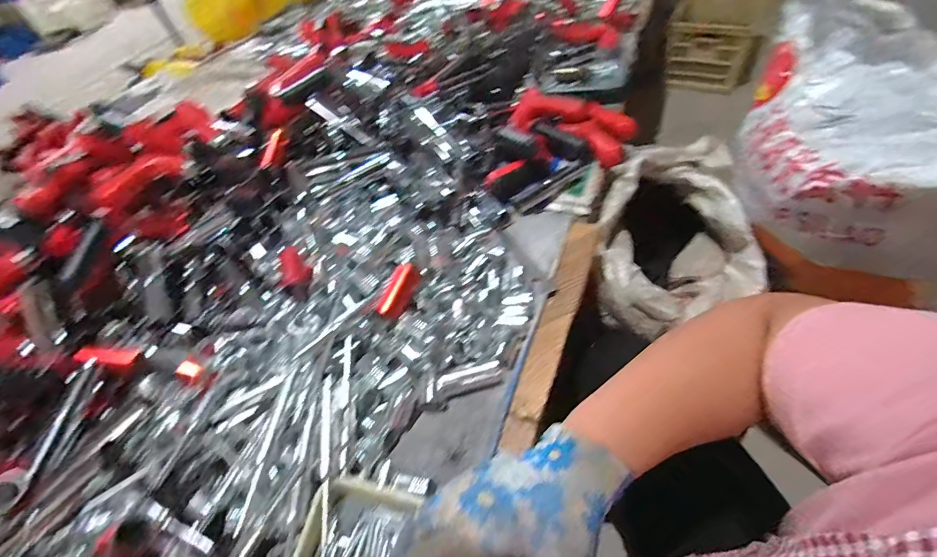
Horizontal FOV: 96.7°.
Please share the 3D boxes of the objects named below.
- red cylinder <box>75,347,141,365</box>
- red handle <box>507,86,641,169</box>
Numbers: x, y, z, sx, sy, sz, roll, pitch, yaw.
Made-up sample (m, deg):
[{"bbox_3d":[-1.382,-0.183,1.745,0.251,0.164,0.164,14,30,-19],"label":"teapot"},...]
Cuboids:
[{"bbox_3d":[-0.436,0.094,0.504,0.060,0.011,0.019,8,51,-21],"label":"red cylinder"},{"bbox_3d":[0.170,-0.264,0.698,0.207,0.046,0.093,22,58,25],"label":"red handle"}]

